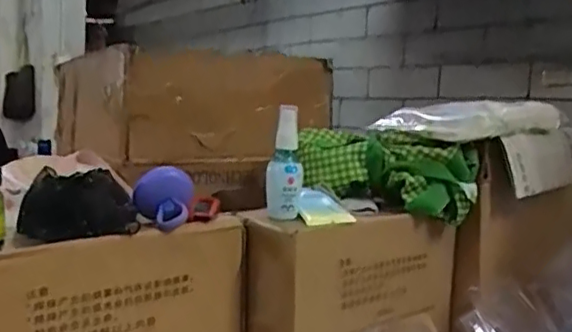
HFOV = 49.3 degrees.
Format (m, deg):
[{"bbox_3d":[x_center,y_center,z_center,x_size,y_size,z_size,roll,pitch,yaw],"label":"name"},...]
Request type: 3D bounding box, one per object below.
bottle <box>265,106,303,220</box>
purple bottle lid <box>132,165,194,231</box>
[{"bbox_3d":[0.000,-0.002,0.664,0.038,0.119,0.031,2,5,0],"label":"bottle"},{"bbox_3d":[-0.121,0.030,0.609,0.056,0.053,0.045,1,5,-5],"label":"purple bottle lid"}]

